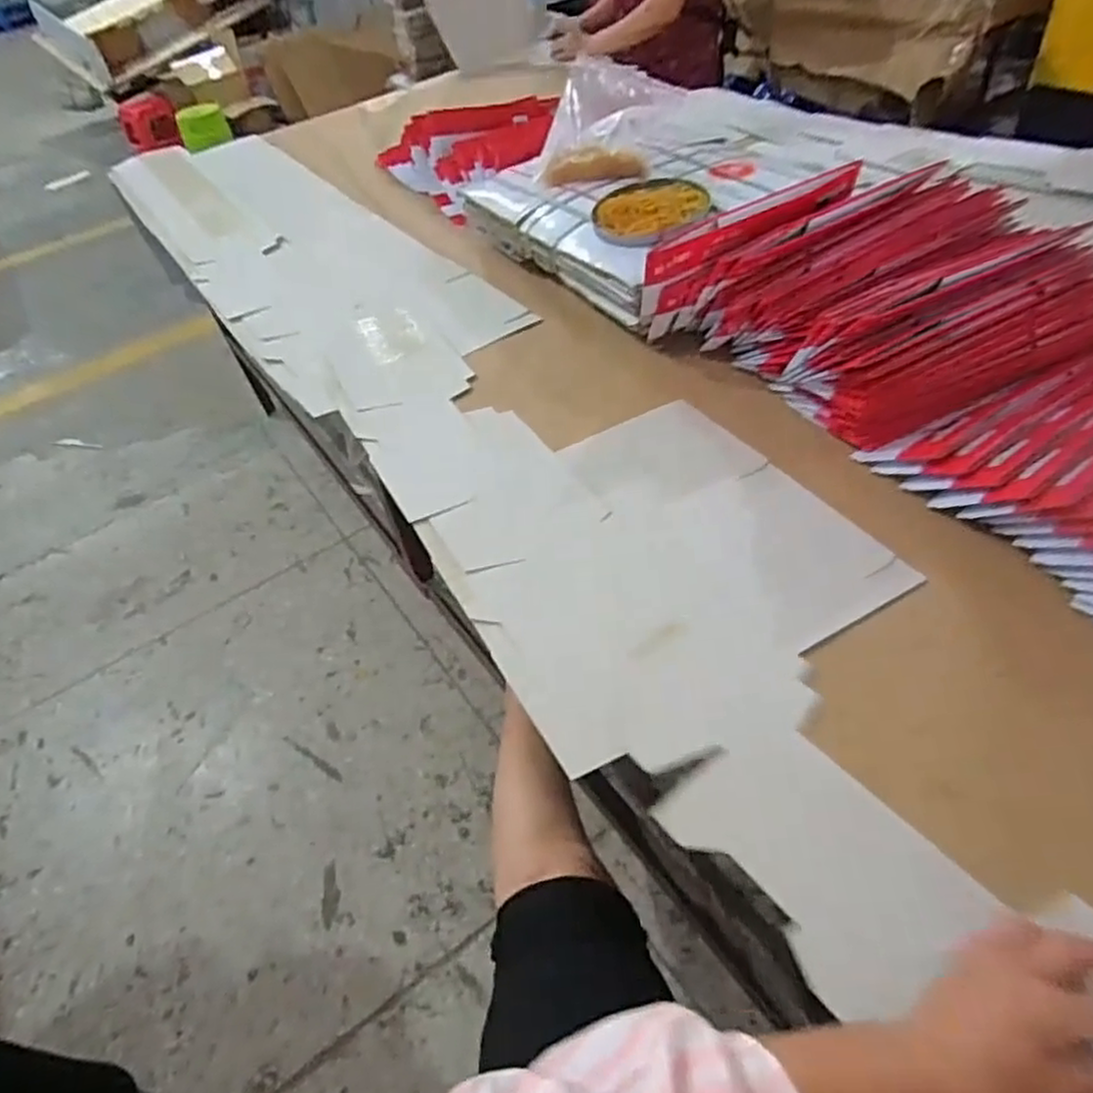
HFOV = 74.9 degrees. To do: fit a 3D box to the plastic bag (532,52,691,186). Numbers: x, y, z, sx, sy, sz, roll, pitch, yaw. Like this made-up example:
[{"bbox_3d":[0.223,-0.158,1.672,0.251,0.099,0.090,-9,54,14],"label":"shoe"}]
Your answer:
[{"bbox_3d":[0.106,-0.718,1.189,0.179,0.114,0.275,11,49,19],"label":"plastic bag"}]

